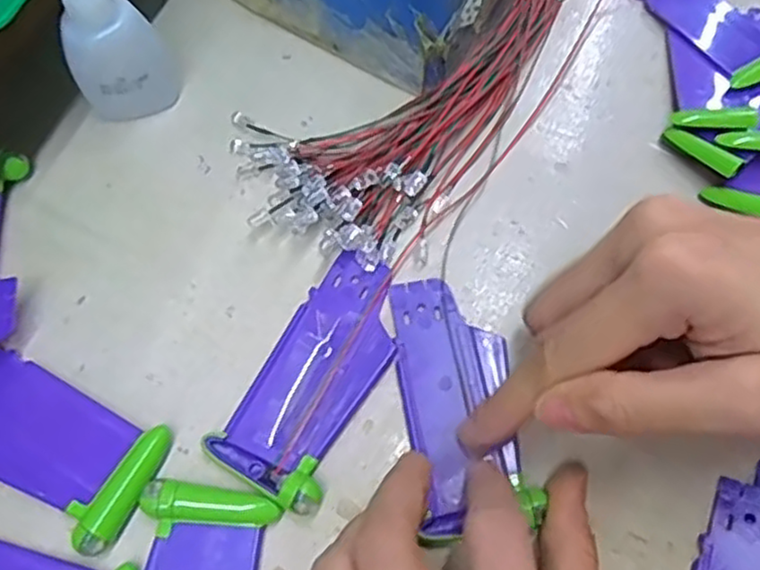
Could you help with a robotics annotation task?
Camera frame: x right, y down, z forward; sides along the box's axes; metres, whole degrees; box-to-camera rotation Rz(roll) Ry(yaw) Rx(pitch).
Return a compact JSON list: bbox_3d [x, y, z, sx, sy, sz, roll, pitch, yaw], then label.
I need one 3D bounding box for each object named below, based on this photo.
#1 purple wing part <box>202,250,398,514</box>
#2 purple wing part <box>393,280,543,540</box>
[{"bbox_3d":[-0.020,0.031,0.249,0.040,0.008,0.087,30,72,11],"label":"purple wing part"},{"bbox_3d":[0.027,0.039,0.246,0.037,0.008,0.089,-8,67,-3],"label":"purple wing part"}]

